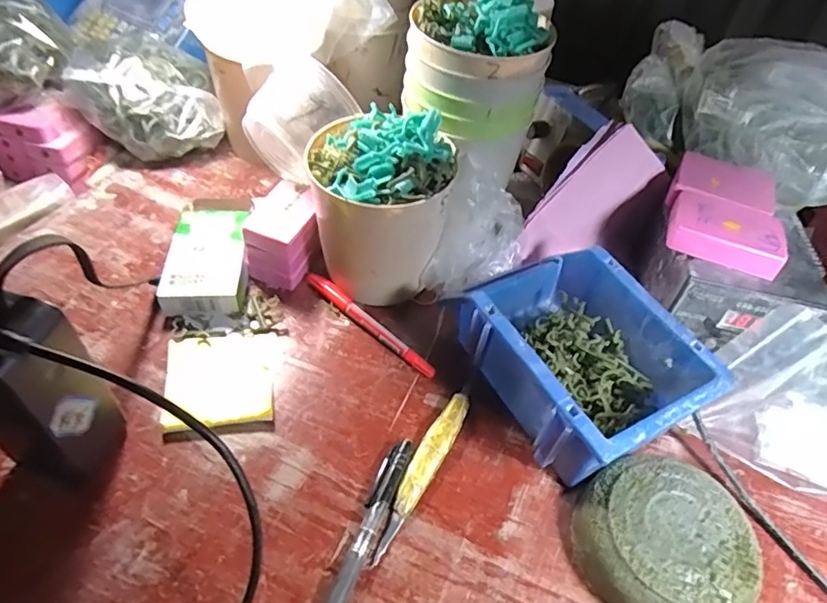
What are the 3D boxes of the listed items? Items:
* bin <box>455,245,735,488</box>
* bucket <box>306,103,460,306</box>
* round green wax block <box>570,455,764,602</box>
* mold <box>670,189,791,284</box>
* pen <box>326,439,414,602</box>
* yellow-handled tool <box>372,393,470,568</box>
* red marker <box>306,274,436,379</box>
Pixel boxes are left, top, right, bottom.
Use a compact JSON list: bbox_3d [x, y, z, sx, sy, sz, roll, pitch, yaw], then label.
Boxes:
[{"bbox_3d":[0.115,0.040,0.404,0.122,0.079,0.164,-21,55,-22],"label":"bin"},{"bbox_3d":[-0.026,-0.071,0.439,0.101,0.150,0.094,3,49,-3],"label":"bucket"},{"bbox_3d":[0.156,0.152,0.342,0.100,0.037,0.100,3,49,-3],"label":"round green wax block"},{"bbox_3d":[0.237,-0.054,0.417,0.079,0.020,0.058,24,51,15],"label":"mold"},{"bbox_3d":[-0.031,0.149,0.347,0.016,0.010,0.137,19,50,10],"label":"pen"},{"bbox_3d":[0.006,0.116,0.377,0.019,0.011,0.127,26,52,15],"label":"yellow-handled tool"},{"bbox_3d":[-0.038,0.016,0.452,0.141,0.015,0.013,35,55,22],"label":"red marker"}]

